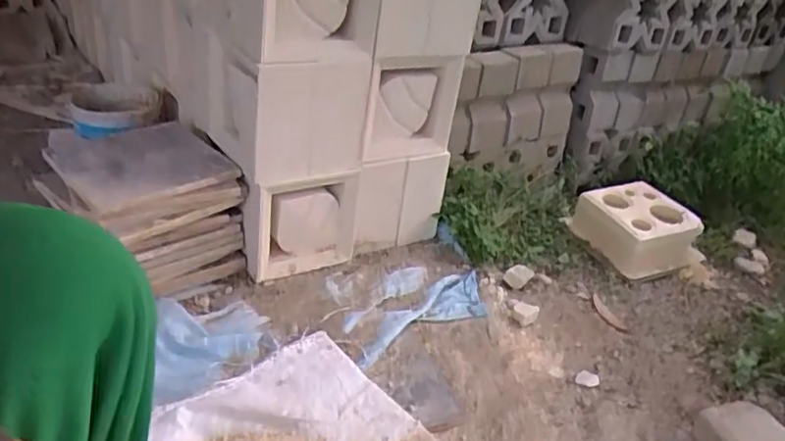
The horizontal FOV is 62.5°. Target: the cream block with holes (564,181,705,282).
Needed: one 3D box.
[{"bbox_3d":[0.568,0.015,1.497,0.221,0.107,0.231,-10,32,-27],"label":"cream block with holes"}]

